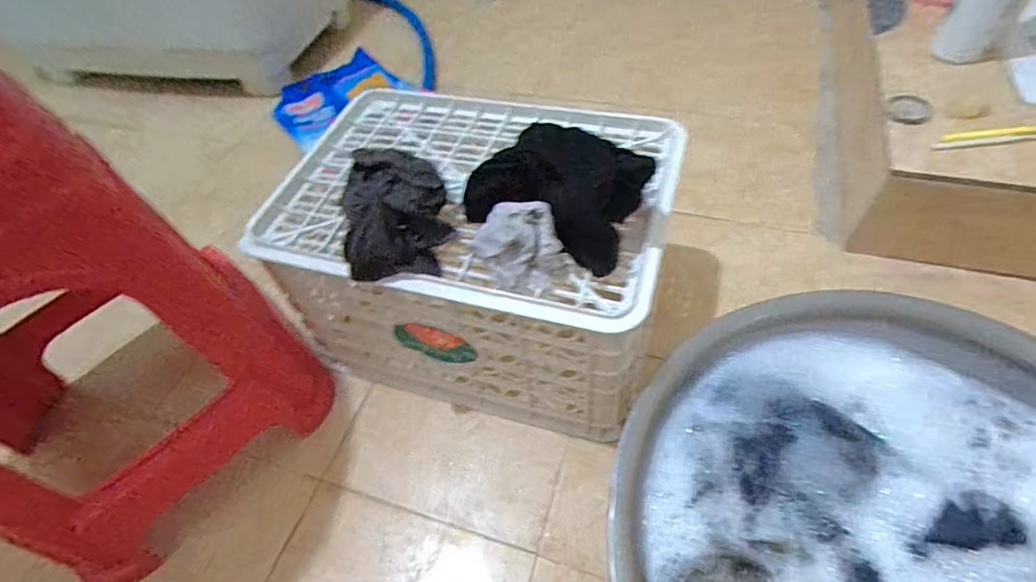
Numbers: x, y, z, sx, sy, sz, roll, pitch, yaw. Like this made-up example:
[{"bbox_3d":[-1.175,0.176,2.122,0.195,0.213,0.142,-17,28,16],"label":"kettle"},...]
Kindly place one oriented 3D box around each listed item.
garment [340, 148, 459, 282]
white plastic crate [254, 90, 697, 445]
[{"bbox_3d":[-0.132,-0.088,0.572,0.114,0.077,0.135,-16,52,-5],"label":"garment"},{"bbox_3d":[-0.042,-0.054,0.736,0.462,0.266,0.348,13,54,16],"label":"white plastic crate"}]

